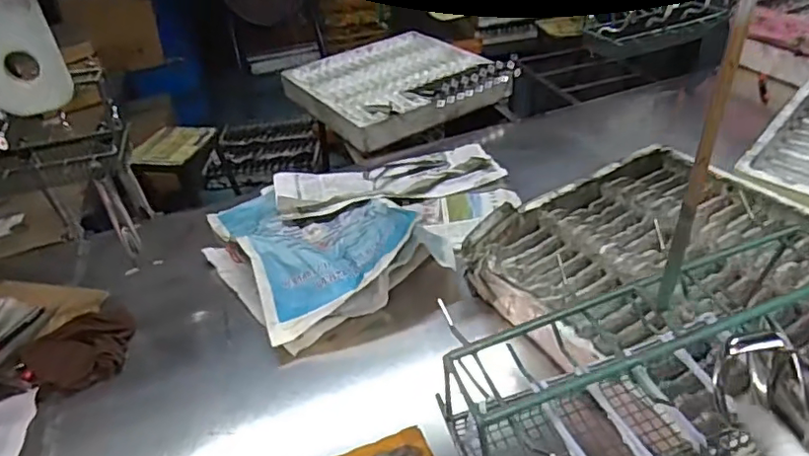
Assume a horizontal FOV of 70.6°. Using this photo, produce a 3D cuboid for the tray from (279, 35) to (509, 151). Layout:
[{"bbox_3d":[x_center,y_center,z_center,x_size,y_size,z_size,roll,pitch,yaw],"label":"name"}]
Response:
[{"bbox_3d":[-0.039,-0.459,1.782,0.549,0.115,0.577,-27,39,-26],"label":"tray"}]

